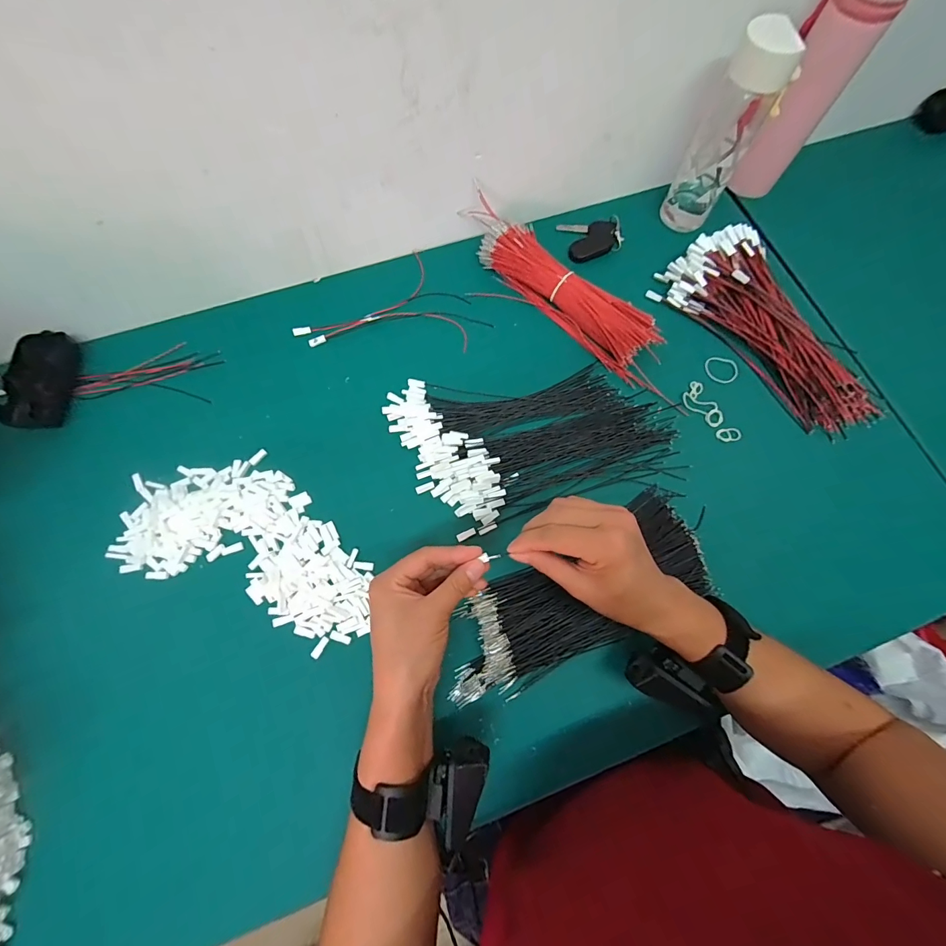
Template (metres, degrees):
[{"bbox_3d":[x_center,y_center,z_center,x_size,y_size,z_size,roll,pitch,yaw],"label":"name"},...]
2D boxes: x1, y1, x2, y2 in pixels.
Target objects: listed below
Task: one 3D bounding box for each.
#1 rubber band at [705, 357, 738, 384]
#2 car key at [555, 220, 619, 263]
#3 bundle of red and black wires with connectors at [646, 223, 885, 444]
[{"bbox_3d":[0.289,-0.119,0.484,0.037,0.004,0.036,14,70,11],"label":"rubber band"},{"bbox_3d":[0.153,-0.303,0.535,0.069,0.012,0.063,-9,73,-4],"label":"car key"},{"bbox_3d":[0.356,-0.172,0.481,0.131,0.039,0.272,-39,77,-12],"label":"bundle of red and black wires with connectors"}]

